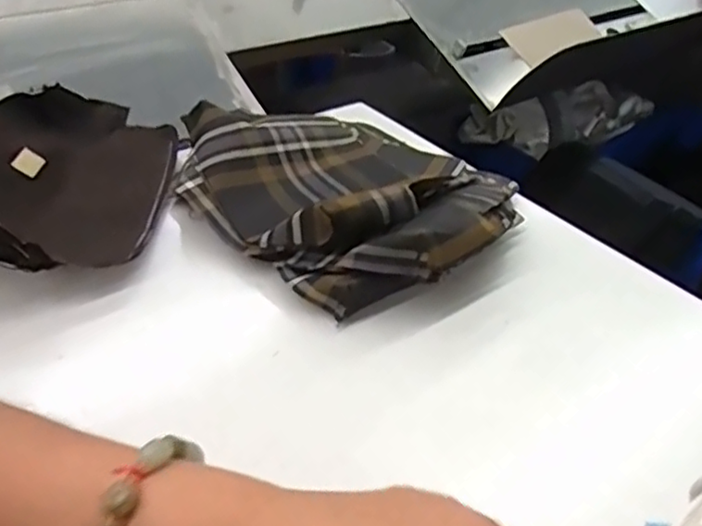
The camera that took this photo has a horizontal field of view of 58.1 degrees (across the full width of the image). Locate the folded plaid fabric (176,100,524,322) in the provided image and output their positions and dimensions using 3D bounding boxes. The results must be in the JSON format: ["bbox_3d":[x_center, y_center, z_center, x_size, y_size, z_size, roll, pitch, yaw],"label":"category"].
[{"bbox_3d":[-0.001,-0.072,0.538,0.278,0.059,0.230,31,47,33],"label":"folded plaid fabric"}]

